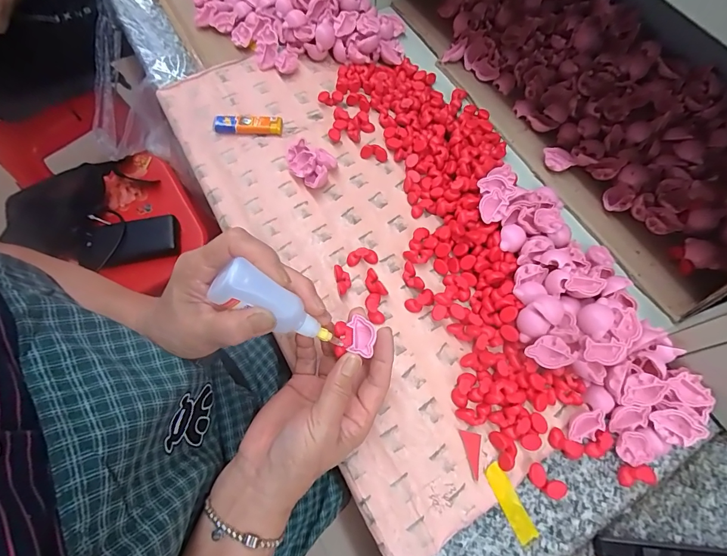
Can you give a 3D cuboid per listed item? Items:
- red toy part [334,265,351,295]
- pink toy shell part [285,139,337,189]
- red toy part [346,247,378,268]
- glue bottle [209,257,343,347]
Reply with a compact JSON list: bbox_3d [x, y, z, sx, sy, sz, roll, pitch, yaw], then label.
[{"bbox_3d":[-0.021,0.002,0.387,0.014,0.015,0.027,-11,67,-8],"label":"red toy part"},{"bbox_3d":[-0.058,-0.131,0.429,0.056,0.029,0.046,40,70,14],"label":"pink toy shell part"},{"bbox_3d":[-0.001,-0.022,0.397,0.032,0.013,0.015,-6,66,-6],"label":"red toy part"},{"bbox_3d":[-0.058,0.025,0.272,0.026,0.101,0.025,0,60,48],"label":"glue bottle"}]

